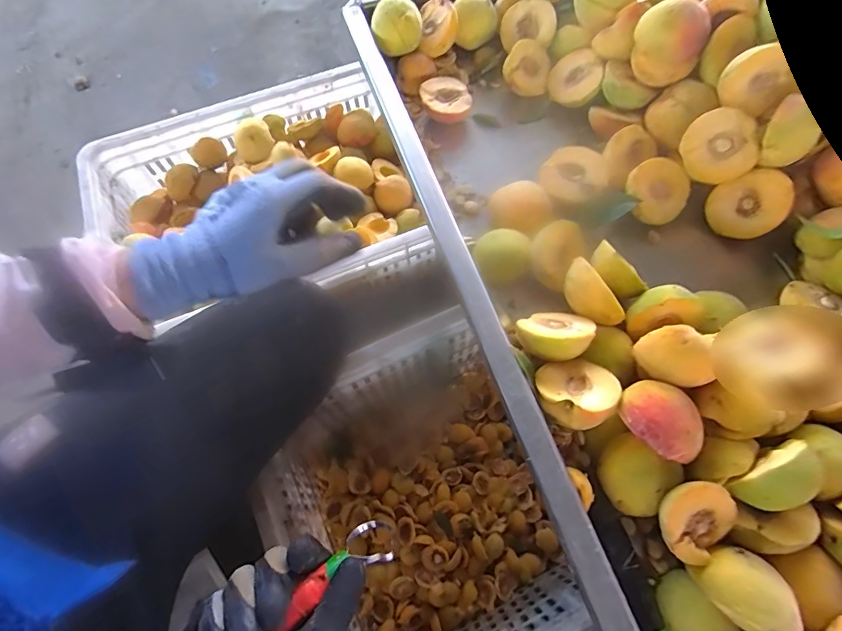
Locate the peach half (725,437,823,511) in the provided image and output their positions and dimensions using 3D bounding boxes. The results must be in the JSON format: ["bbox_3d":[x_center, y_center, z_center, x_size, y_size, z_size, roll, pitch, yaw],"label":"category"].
[{"bbox_3d":[0.239,0.107,0.286,0.050,0.041,0.032,-41,73,-15],"label":"peach half"}]

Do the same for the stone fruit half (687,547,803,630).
[{"bbox_3d":[0.204,0.171,0.264,0.040,0.027,0.047,-28,70,-11],"label":"stone fruit half"}]

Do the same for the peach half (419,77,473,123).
[{"bbox_3d":[0.029,-0.240,0.491,0.056,0.031,0.049,8,68,4],"label":"peach half"}]

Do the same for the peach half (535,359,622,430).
[{"bbox_3d":[0.119,0.059,0.334,0.058,0.023,0.057,19,38,31],"label":"peach half"}]

